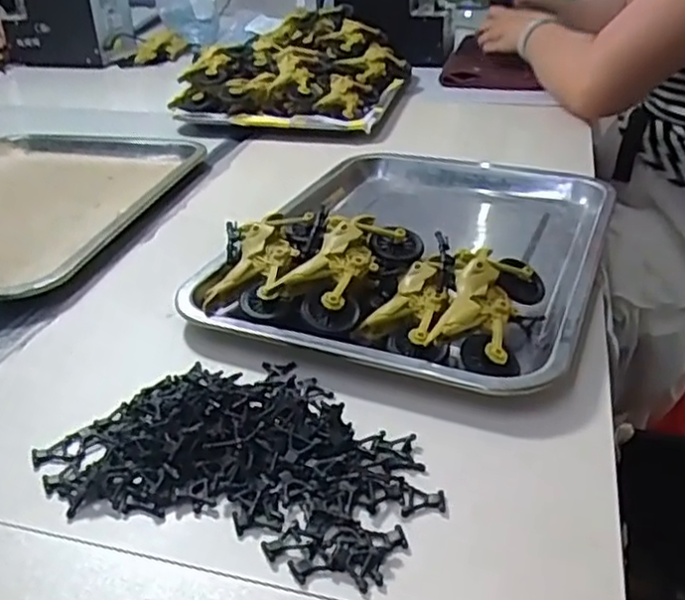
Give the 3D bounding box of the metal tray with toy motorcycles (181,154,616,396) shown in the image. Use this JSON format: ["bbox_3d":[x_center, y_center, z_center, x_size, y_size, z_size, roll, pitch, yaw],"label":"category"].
[{"bbox_3d":[0.059,-0.059,0.553,0.269,0.055,0.347,11,32,20],"label":"metal tray with toy motorcycles"}]

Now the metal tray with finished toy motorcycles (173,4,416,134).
[{"bbox_3d":[-0.053,-0.318,0.955,0.255,0.096,0.330,6,31,12],"label":"metal tray with finished toy motorcycles"}]

